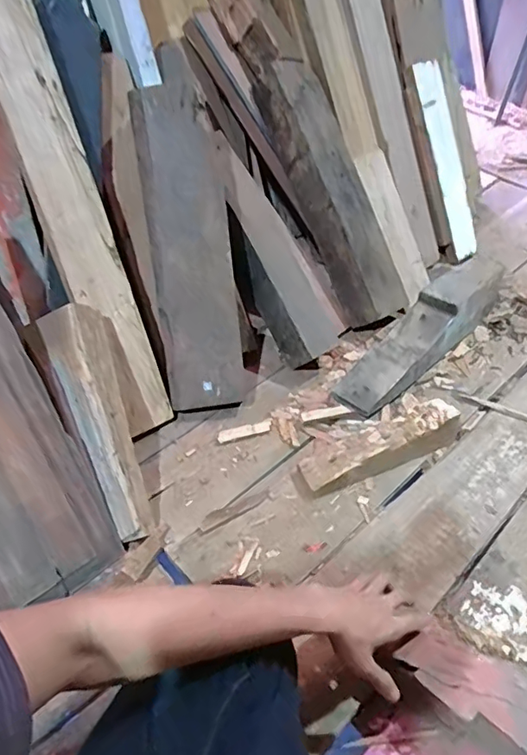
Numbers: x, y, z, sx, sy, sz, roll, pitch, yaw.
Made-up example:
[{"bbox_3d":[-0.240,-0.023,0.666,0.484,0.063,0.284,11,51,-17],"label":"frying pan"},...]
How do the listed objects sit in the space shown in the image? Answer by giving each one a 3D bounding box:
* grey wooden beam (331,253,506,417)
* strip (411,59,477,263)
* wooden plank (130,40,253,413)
[{"bbox_3d":[0.367,-0.116,1.150,0.574,0.130,0.115,-35,49,-30],"label":"grey wooden beam"},{"bbox_3d":[0.494,-0.573,1.392,0.114,0.505,0.031,-26,17,-23],"label":"strip"},{"bbox_3d":[-0.134,-0.234,0.951,0.153,0.618,0.063,-6,16,-1],"label":"wooden plank"}]

